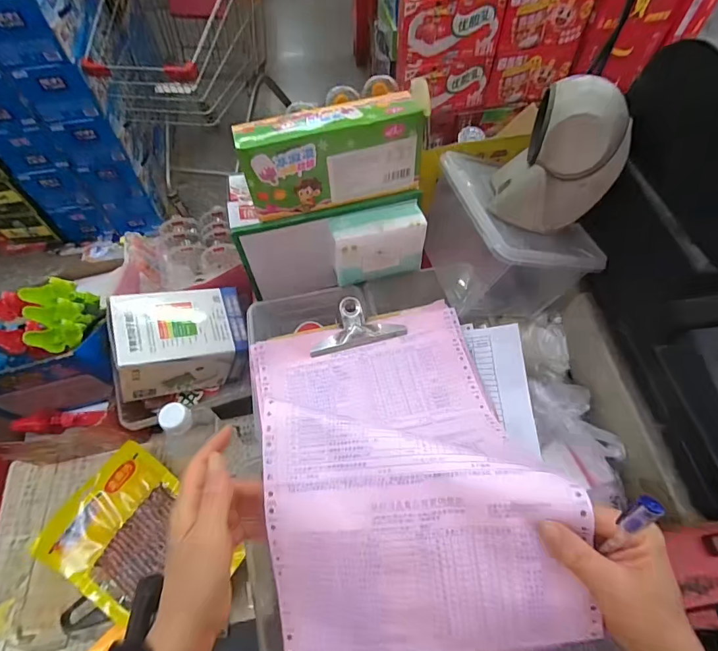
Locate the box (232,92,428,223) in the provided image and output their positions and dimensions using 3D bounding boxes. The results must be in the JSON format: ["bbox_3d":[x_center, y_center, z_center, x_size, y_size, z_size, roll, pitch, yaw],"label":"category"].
[{"bbox_3d":[-0.031,-0.201,0.488,0.203,0.102,0.060,-14,61,-7],"label":"box"}]

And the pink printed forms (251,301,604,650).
[{"bbox_3d":[0.027,0.107,0.379,0.238,0.132,0.316,-8,60,-3],"label":"pink printed forms"}]

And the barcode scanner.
[{"bbox_3d":[0.212,-0.174,0.438,0.113,0.125,0.104,22,63,13],"label":"barcode scanner"}]

